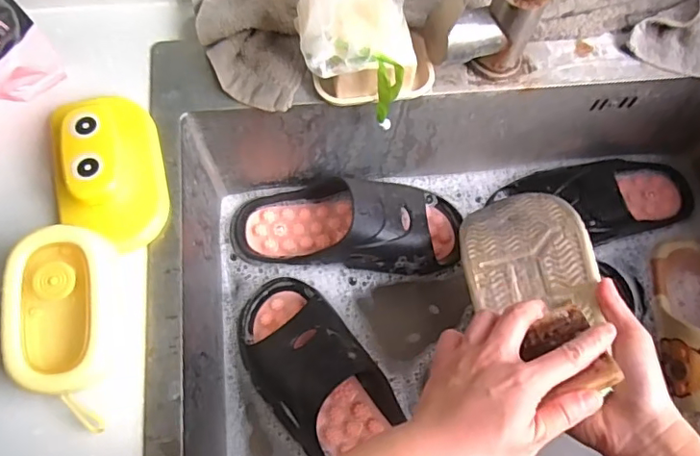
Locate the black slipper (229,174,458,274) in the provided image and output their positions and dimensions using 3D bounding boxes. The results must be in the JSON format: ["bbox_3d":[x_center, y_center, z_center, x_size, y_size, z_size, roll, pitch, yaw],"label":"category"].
[{"bbox_3d":[-0.002,-0.011,0.546,0.235,0.061,0.092,4,69,1],"label":"black slipper"}]

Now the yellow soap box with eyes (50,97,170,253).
[{"bbox_3d":[-0.180,-0.042,0.397,0.074,0.049,0.122,-11,70,-5],"label":"yellow soap box with eyes"}]

